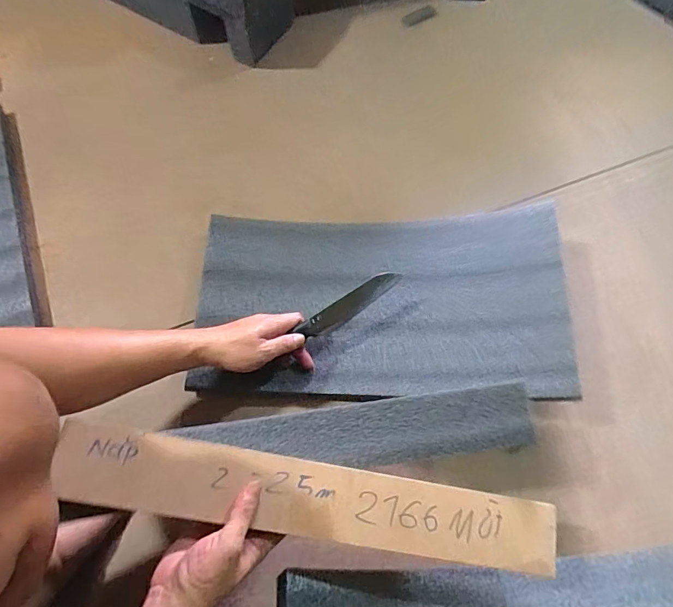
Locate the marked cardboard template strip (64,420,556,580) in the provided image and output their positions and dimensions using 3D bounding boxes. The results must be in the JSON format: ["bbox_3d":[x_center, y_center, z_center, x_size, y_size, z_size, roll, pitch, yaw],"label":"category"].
[{"bbox_3d":[-0.016,0.203,0.446,0.509,0.009,0.071,12,68,-6],"label":"marked cardboard template strip"}]

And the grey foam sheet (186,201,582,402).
[{"bbox_3d":[0.058,-0.017,0.626,0.495,0.043,0.292,0,70,7],"label":"grey foam sheet"}]

